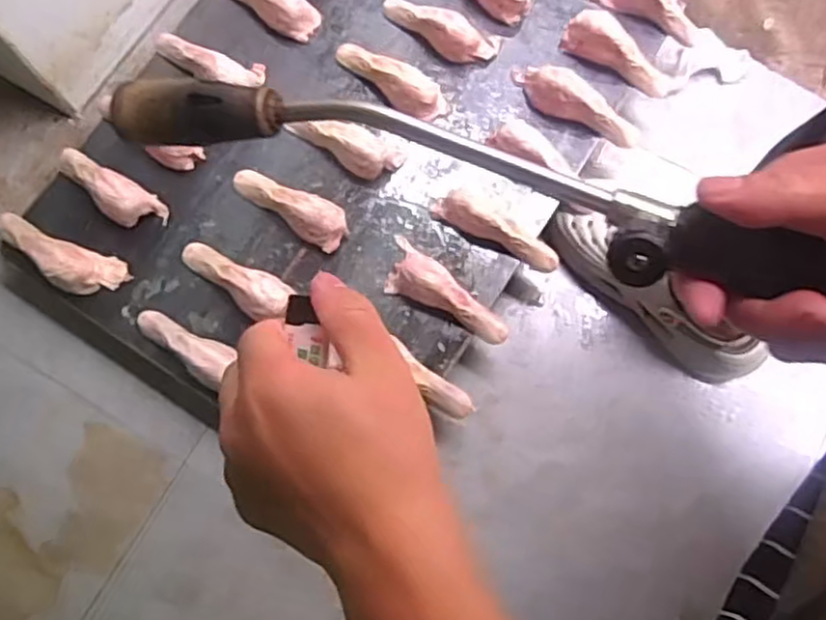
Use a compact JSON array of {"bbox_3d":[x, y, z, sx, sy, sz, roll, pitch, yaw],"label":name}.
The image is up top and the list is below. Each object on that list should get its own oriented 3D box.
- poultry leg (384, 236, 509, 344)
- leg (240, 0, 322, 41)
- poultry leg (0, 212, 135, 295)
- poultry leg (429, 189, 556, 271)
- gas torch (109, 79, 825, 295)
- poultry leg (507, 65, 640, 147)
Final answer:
[{"bbox_3d":[0.029,-0.016,0.744,0.153,0.044,0.053,39,79,10],"label":"poultry leg"},{"bbox_3d":[-0.179,-0.364,0.829,0.134,0.049,0.044,22,76,6],"label":"leg"},{"bbox_3d":[-0.380,-0.055,0.761,0.143,0.034,0.052,21,76,6],"label":"poultry leg"},{"bbox_3d":[0.095,-0.087,0.771,0.146,0.054,0.035,29,77,-5],"label":"poultry leg"},{"bbox_3d":[0.055,-0.040,0.279,0.393,0.040,0.040,17,76,8],"label":"gas torch"},{"bbox_3d":[0.178,-0.230,0.795,0.158,0.048,0.037,31,78,9],"label":"poultry leg"}]

